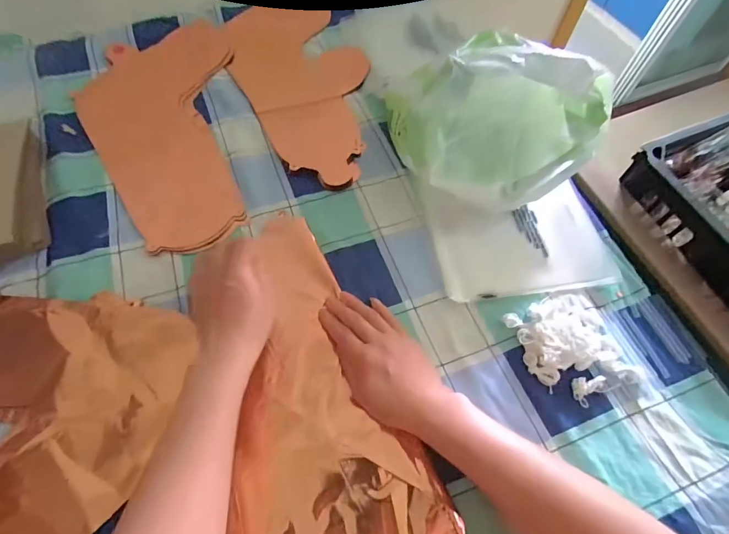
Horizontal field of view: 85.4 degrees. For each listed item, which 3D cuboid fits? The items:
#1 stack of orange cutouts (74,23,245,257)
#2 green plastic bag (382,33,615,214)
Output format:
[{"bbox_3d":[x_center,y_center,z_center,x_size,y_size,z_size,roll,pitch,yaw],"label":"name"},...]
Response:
[{"bbox_3d":[-0.286,-0.197,0.551,0.202,0.010,0.418,-10,63,-8],"label":"stack of orange cutouts"},{"bbox_3d":[0.176,-0.173,0.476,0.195,0.136,0.175,-37,69,-20],"label":"green plastic bag"}]

